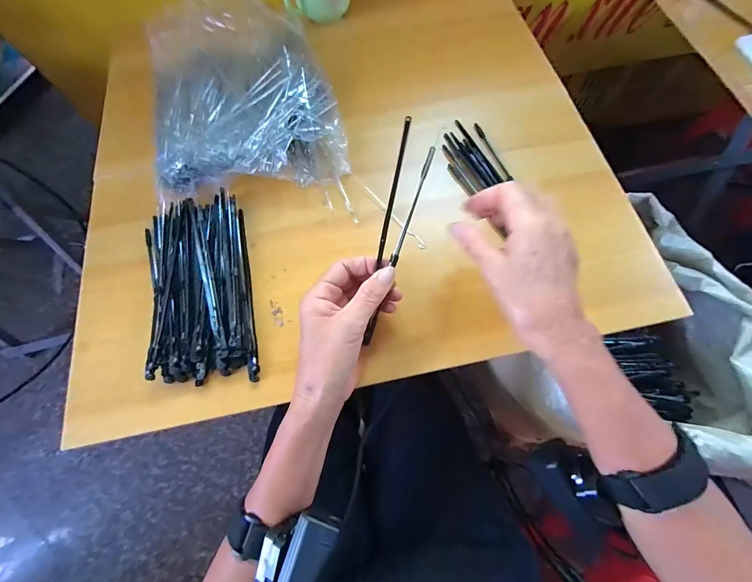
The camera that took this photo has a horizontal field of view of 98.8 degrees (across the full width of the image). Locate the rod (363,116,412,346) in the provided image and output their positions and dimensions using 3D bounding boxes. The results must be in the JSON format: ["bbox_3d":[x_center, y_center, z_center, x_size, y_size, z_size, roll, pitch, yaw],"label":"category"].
[{"bbox_3d":[0.007,-0.038,0.266,0.007,0.005,0.188,13,111,7],"label":"rod"}]

